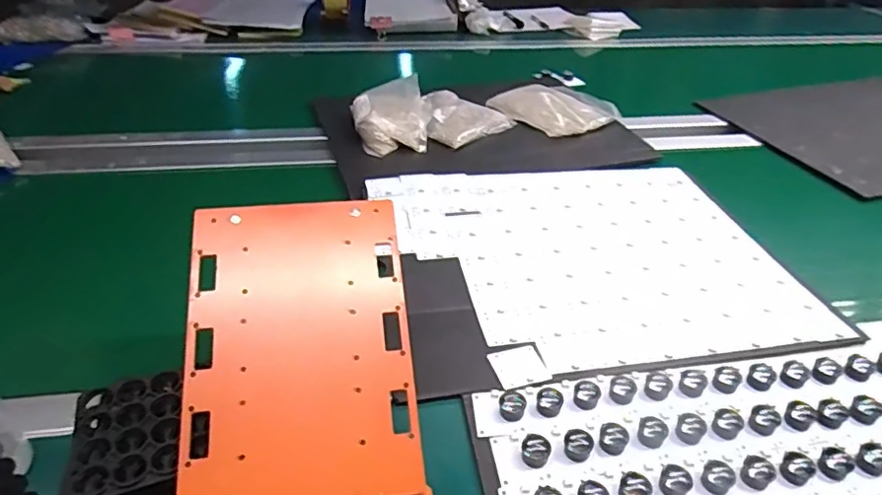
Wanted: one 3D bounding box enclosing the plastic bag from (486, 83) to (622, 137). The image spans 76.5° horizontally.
[{"bbox_3d":[0.195,-0.244,0.974,0.177,0.031,0.177,-26,46,-31],"label":"plastic bag"}]

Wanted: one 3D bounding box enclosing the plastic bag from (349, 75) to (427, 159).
[{"bbox_3d":[-0.081,-0.214,0.900,0.118,0.051,0.170,-4,39,-8],"label":"plastic bag"}]

